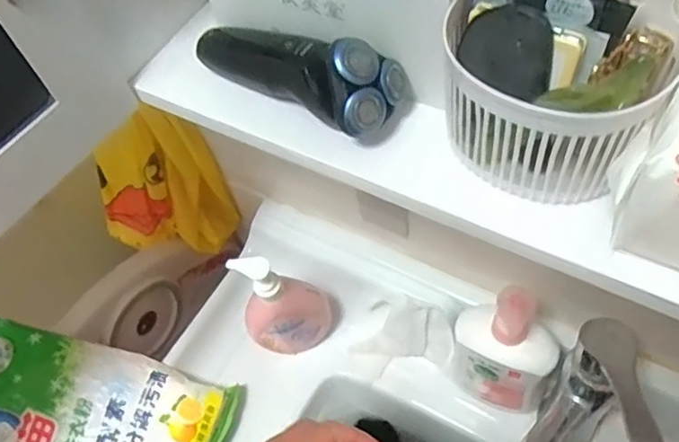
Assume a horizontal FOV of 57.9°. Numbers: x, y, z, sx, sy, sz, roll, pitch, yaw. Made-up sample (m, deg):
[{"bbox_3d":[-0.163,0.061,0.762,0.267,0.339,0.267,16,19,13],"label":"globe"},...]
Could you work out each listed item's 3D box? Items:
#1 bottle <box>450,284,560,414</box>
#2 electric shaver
[{"bbox_3d":[0.156,0.123,0.586,0.098,0.170,0.058,12,59,16],"label":"bottle"},{"bbox_3d":[-0.032,-0.110,0.401,0.157,0.045,0.059,31,66,25],"label":"electric shaver"}]

